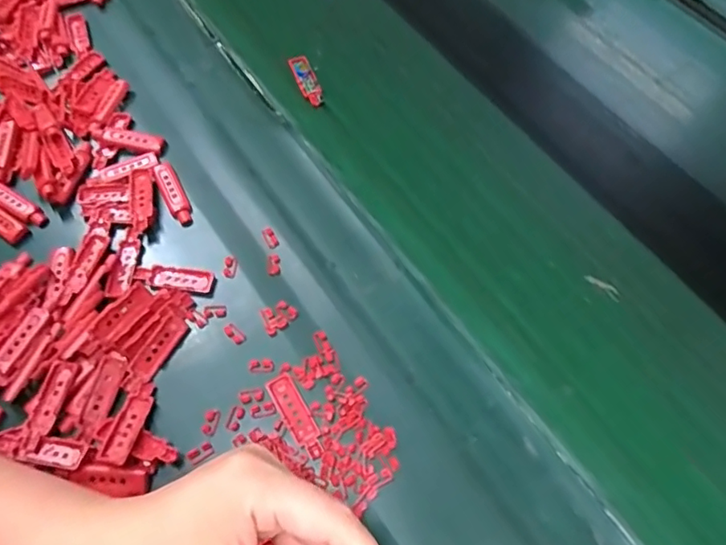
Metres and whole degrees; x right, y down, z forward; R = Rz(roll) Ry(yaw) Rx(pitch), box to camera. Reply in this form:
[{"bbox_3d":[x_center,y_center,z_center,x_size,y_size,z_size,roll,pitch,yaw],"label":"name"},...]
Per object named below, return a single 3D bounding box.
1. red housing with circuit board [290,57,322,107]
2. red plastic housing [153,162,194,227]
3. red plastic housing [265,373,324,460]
[{"bbox_3d":[-0.048,-0.163,0.474,0.018,0.007,0.046,-22,80,-12],"label":"red housing with circuit board"},{"bbox_3d":[-0.141,-0.059,0.414,0.015,0.005,0.059,-26,65,-12],"label":"red plastic housing"},{"bbox_3d":[-0.041,0.088,0.344,0.016,0.004,0.055,-29,66,-14],"label":"red plastic housing"}]

